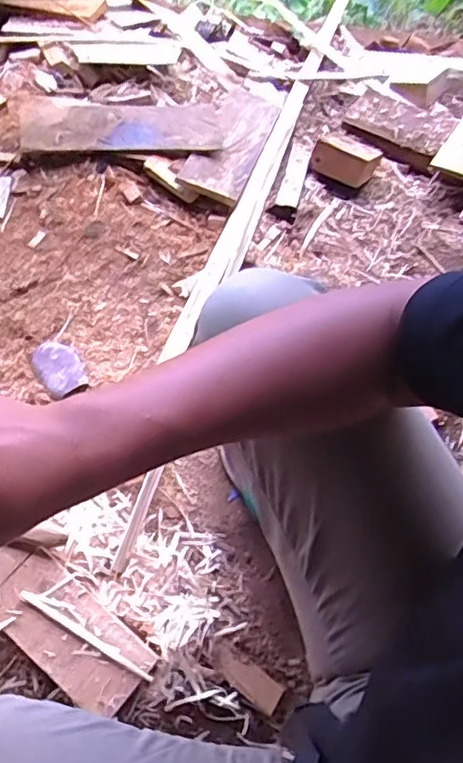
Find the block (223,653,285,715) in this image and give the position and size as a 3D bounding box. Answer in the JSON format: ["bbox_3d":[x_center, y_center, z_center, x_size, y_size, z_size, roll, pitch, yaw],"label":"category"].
[{"bbox_3d":[0.027,0.382,0.742,0.082,0.009,0.035,34,68,13],"label":"block"}]

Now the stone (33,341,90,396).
[{"bbox_3d":[-0.272,-0.025,0.918,0.065,0.025,0.101,-26,69,-13],"label":"stone"}]

